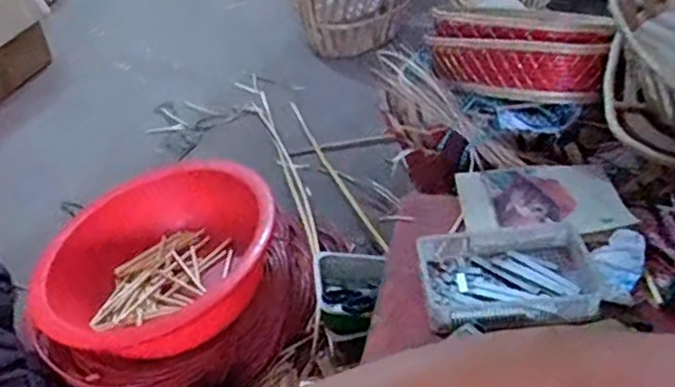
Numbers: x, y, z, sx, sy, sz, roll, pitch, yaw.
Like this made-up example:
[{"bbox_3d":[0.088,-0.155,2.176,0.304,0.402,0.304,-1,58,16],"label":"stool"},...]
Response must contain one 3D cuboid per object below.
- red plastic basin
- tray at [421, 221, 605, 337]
[{"bbox_3d":[-0.328,0.121,1.190,0.409,0.158,0.374,-4,39,3],"label":"red plastic basin"},{"bbox_3d":[0.253,0.117,0.972,0.261,0.047,0.199,-8,39,-2],"label":"tray"}]

